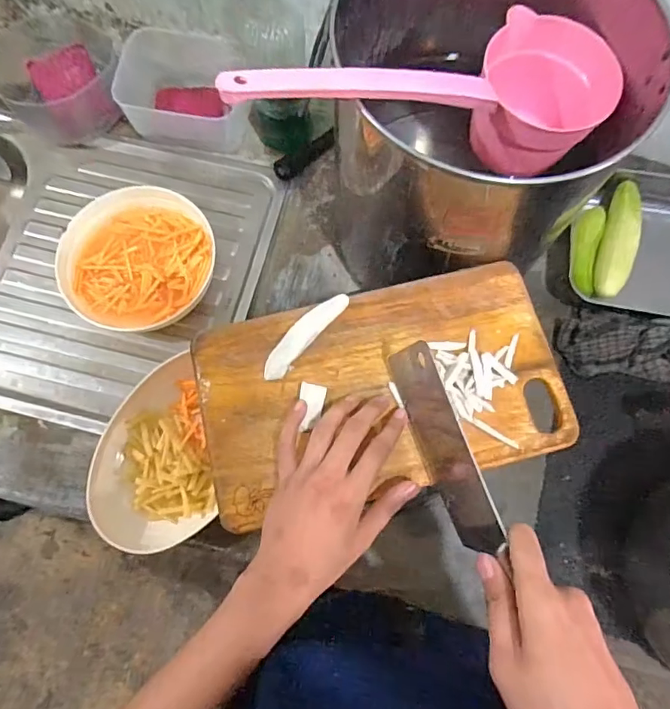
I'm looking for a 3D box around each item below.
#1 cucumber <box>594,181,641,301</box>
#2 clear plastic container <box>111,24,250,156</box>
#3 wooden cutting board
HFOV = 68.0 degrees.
[{"bbox_3d":[0.357,-0.142,0.620,0.038,0.032,0.153,17,75,4],"label":"cucumber"},{"bbox_3d":[-0.206,-0.353,0.678,0.178,0.088,0.119,13,74,3],"label":"clear plastic container"},{"bbox_3d":[0.040,0.026,0.436,0.311,0.018,0.175,-13,75,-4],"label":"wooden cutting board"}]

